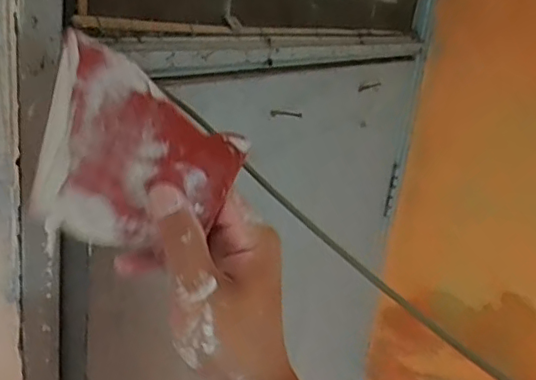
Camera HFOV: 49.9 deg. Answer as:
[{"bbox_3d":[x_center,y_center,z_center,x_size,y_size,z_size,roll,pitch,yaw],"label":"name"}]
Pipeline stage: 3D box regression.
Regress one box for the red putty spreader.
[{"bbox_3d":[-0.076,-0.010,0.323,0.104,0.121,0.005,26,34,-1],"label":"red putty spreader"}]

